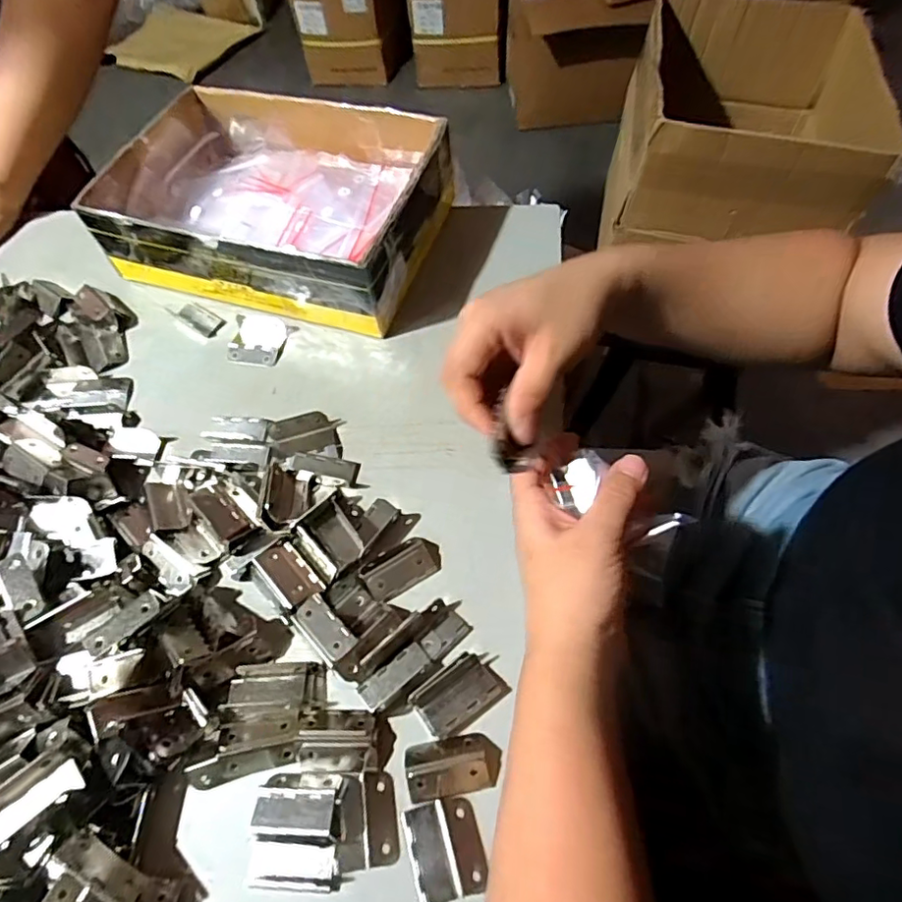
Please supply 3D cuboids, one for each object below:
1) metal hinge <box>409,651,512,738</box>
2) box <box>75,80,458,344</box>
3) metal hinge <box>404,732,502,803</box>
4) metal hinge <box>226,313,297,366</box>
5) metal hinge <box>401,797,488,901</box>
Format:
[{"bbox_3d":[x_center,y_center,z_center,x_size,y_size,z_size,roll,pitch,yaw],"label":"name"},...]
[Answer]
[{"bbox_3d":[0.005,0.130,0.310,0.048,0.013,0.029,-31,62,-14],"label":"metal hinge"},{"bbox_3d":[-0.141,-0.207,0.485,0.250,0.078,0.179,15,62,12],"label":"box"},{"bbox_3d":[0.001,0.160,0.295,0.048,0.014,0.026,-9,59,-2],"label":"metal hinge"},{"bbox_3d":[-0.151,-0.090,0.458,0.044,0.008,0.047,11,61,10],"label":"metal hinge"},{"bbox_3d":[-0.003,0.193,0.281,0.033,0.004,0.040,-16,60,-6],"label":"metal hinge"}]

